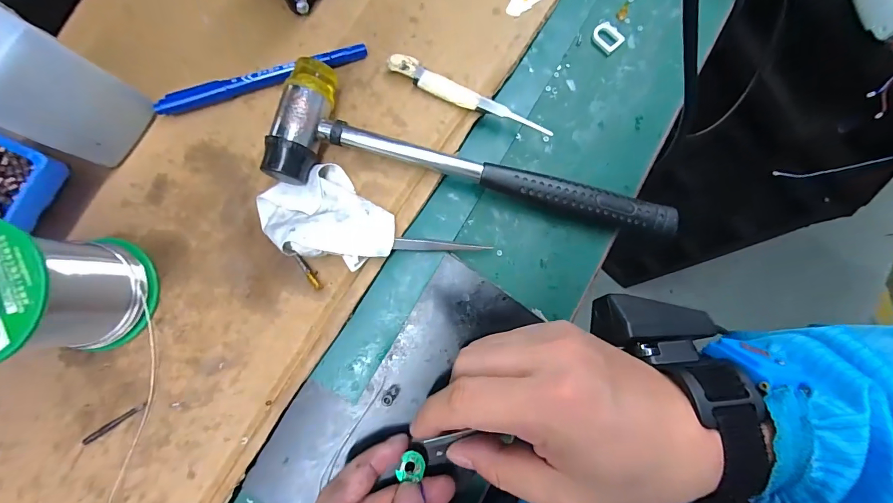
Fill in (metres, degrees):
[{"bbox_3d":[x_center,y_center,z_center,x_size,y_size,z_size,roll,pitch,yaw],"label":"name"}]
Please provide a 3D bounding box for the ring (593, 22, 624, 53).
[{"bbox_3d":[0.116,-0.155,0.273,0.018,0.004,0.021,-43,87,-6],"label":"ring"}]

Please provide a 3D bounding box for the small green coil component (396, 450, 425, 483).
[{"bbox_3d":[-0.021,0.128,0.225,0.016,0.010,0.013,15,84,-2],"label":"small green coil component"}]

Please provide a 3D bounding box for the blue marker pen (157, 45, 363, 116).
[{"bbox_3d":[-0.121,-0.115,0.251,0.139,0.011,0.012,-19,84,-4],"label":"blue marker pen"}]

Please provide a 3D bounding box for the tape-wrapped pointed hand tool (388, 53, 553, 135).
[{"bbox_3d":[0.015,-0.103,0.255,0.116,0.012,0.015,26,83,1],"label":"tape-wrapped pointed hand tool"}]

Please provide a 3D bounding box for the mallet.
[{"bbox_3d":[0.022,-0.060,0.245,0.256,0.028,0.073,10,84,-2],"label":"mallet"}]

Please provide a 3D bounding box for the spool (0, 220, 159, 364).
[{"bbox_3d":[-0.216,0.023,0.203,0.069,0.069,0.068,-7,84,-3],"label":"spool"}]

